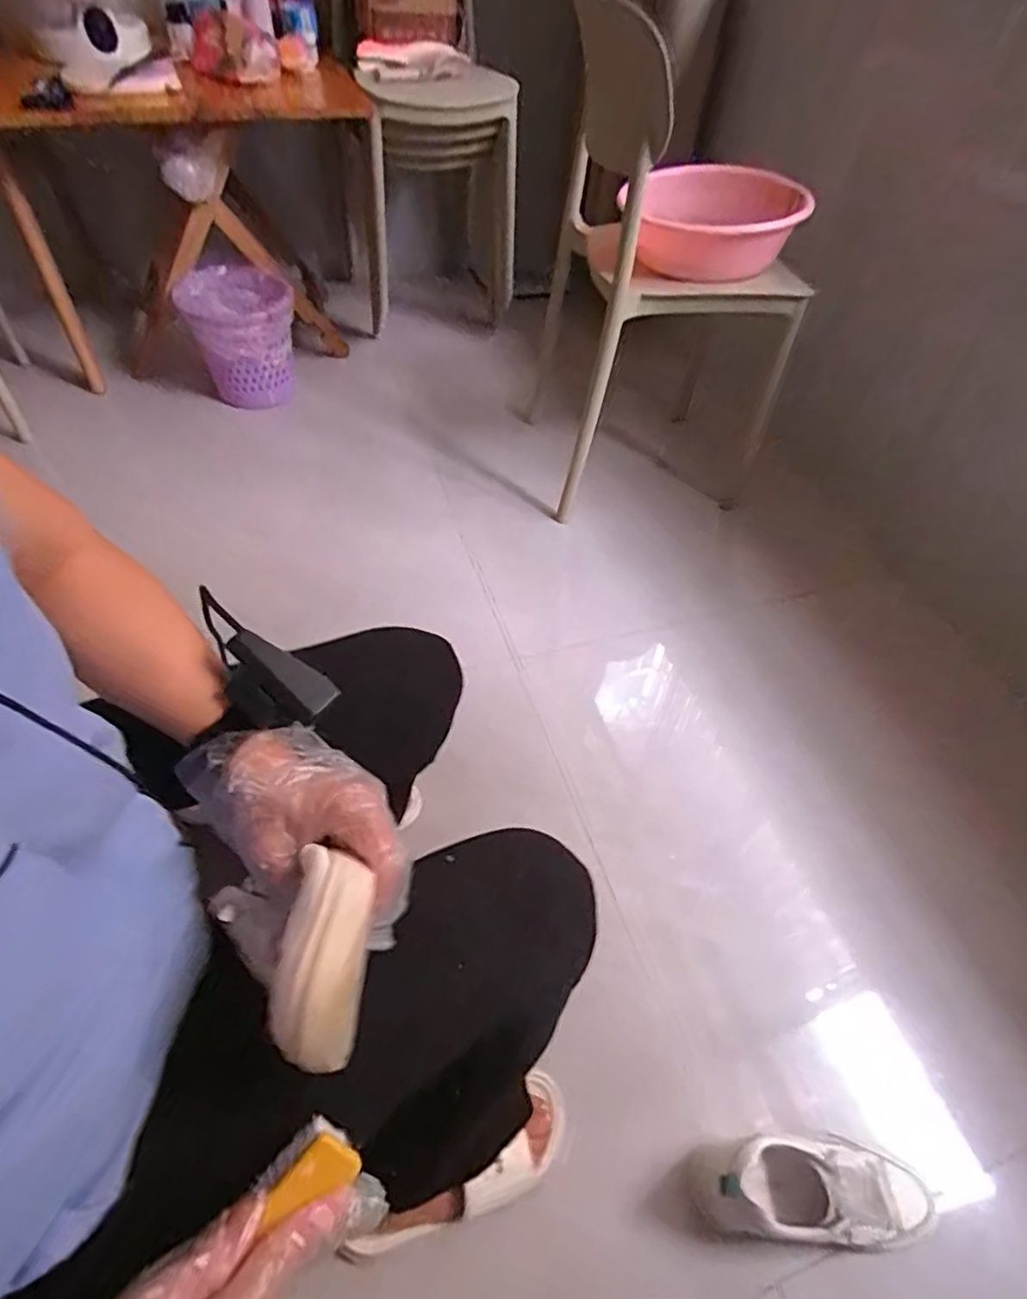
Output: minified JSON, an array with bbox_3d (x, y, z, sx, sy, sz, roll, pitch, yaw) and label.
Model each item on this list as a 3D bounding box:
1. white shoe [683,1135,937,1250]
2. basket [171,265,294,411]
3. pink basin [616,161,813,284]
[{"bbox_3d":[0.283,0.512,0.618,0.227,0.086,0.076,4,50,-1],"label":"white shoe"},{"bbox_3d":[-0.573,-0.658,1.386,0.187,0.206,0.202,-4,51,-7],"label":"basket"},{"bbox_3d":[0.319,-0.701,1.061,0.270,0.116,0.268,16,51,9],"label":"pink basin"}]

